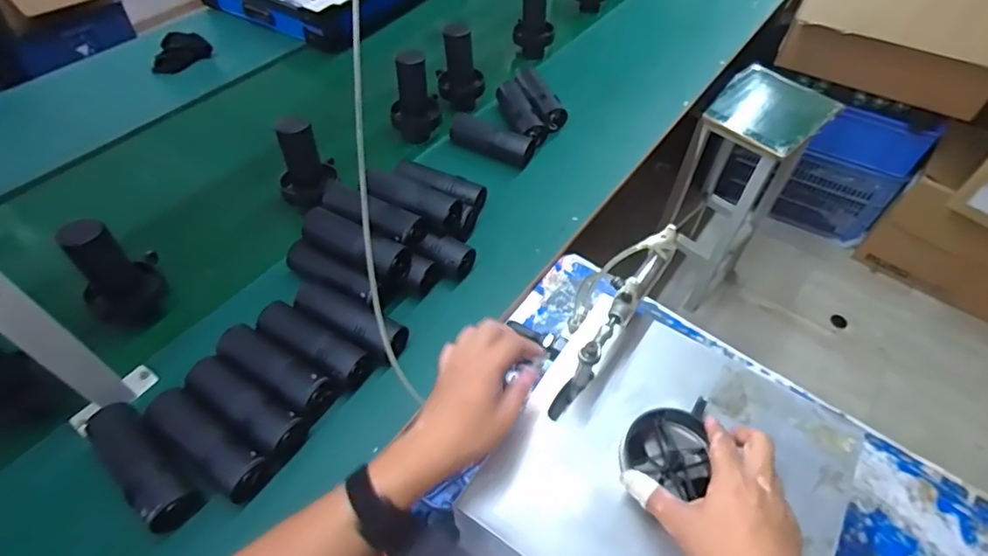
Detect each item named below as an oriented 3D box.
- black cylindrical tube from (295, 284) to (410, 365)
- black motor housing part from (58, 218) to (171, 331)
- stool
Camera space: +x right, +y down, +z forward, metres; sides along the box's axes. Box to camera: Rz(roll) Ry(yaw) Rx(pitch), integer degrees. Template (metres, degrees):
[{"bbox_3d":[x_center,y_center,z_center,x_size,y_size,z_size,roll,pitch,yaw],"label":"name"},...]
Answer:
[{"bbox_3d":[-0.203,0.064,0.737,0.170,0.043,0.059,21,54,14],"label":"black cylindrical tube"},{"bbox_3d":[-0.521,-0.017,0.713,0.099,0.171,0.091,-37,61,-26],"label":"black motor housing part"},{"bbox_3d":[0.679,-0.232,1.550,0.245,0.611,0.336,34,58,23],"label":"stool"}]

